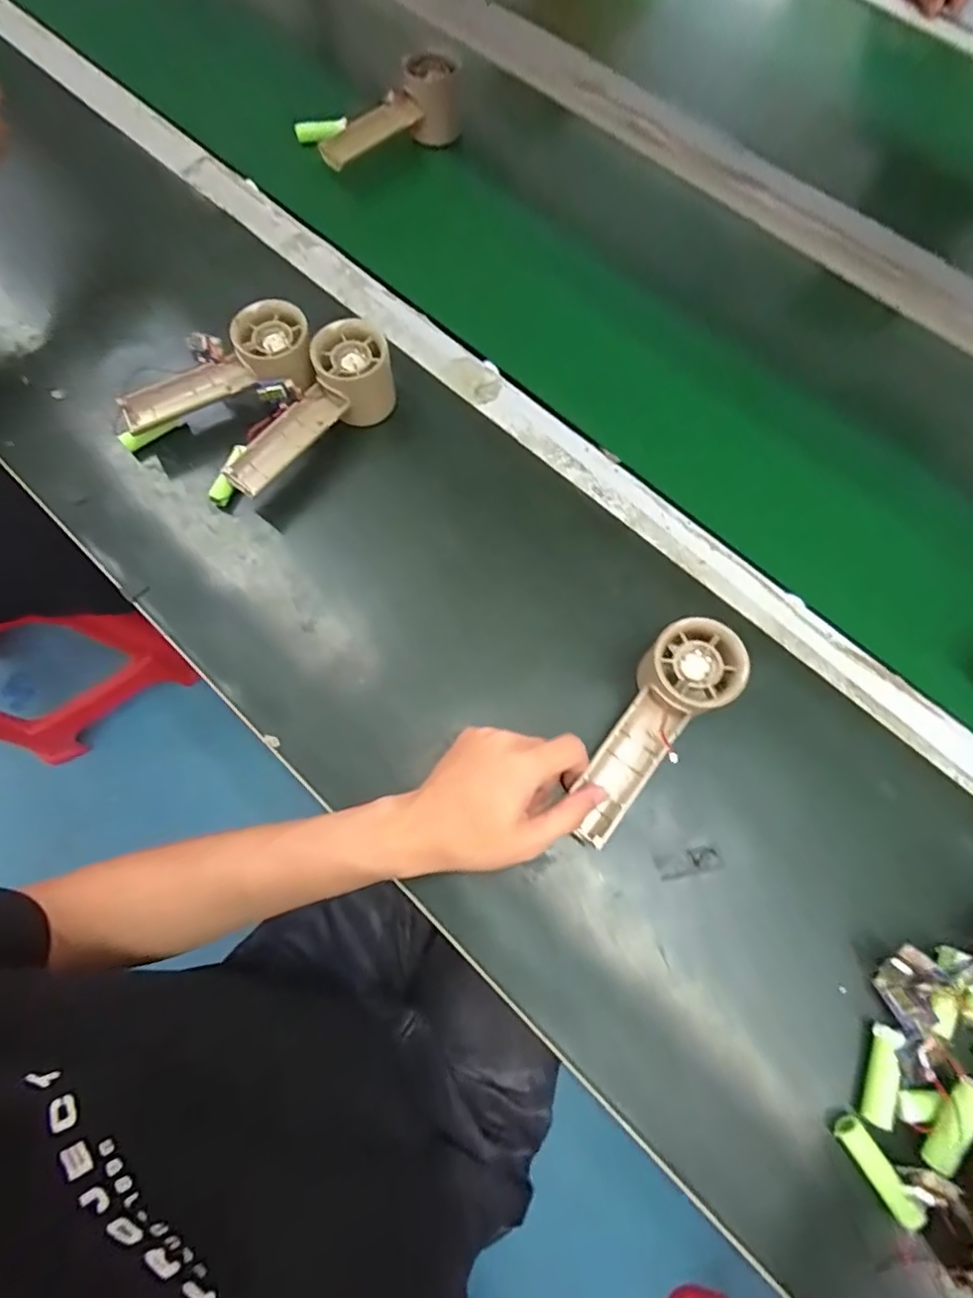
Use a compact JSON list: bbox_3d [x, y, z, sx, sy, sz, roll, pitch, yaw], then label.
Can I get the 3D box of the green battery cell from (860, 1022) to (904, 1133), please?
[{"bbox_3d":[0.227,0.246,0.332,0.015,0.019,0.051,18,73,6],"label":"green battery cell"}]

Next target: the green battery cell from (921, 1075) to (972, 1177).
[{"bbox_3d":[0.253,0.257,0.307,0.012,0.011,0.050,33,87,11],"label":"green battery cell"}]

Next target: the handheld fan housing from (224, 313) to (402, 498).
[{"bbox_3d":[-0.135,-0.182,0.449,0.153,0.055,0.049,-43,75,2],"label":"handheld fan housing"}]

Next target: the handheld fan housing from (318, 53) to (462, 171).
[{"bbox_3d":[-0.092,-0.510,0.556,0.157,0.071,0.059,-42,77,-12],"label":"handheld fan housing"}]

